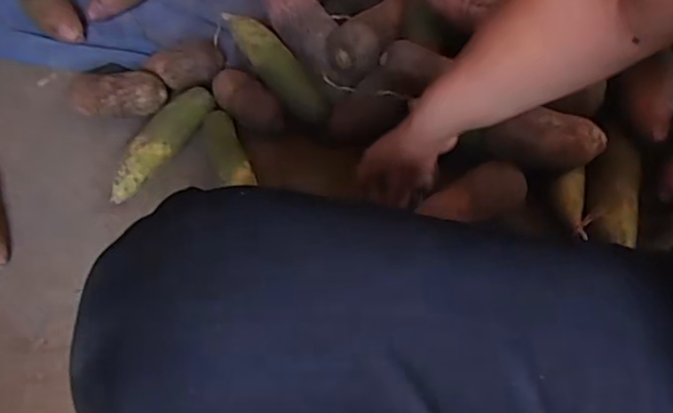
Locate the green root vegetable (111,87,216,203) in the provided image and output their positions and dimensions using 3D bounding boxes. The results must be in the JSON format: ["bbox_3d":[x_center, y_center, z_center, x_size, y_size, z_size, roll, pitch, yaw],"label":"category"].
[{"bbox_3d":[-0.244,-0.092,0.831,0.051,0.052,0.210,23,59,21],"label":"green root vegetable"}]

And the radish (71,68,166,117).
[{"bbox_3d":[-0.315,-0.156,0.864,0.140,0.064,0.058,-9,53,-1],"label":"radish"}]

